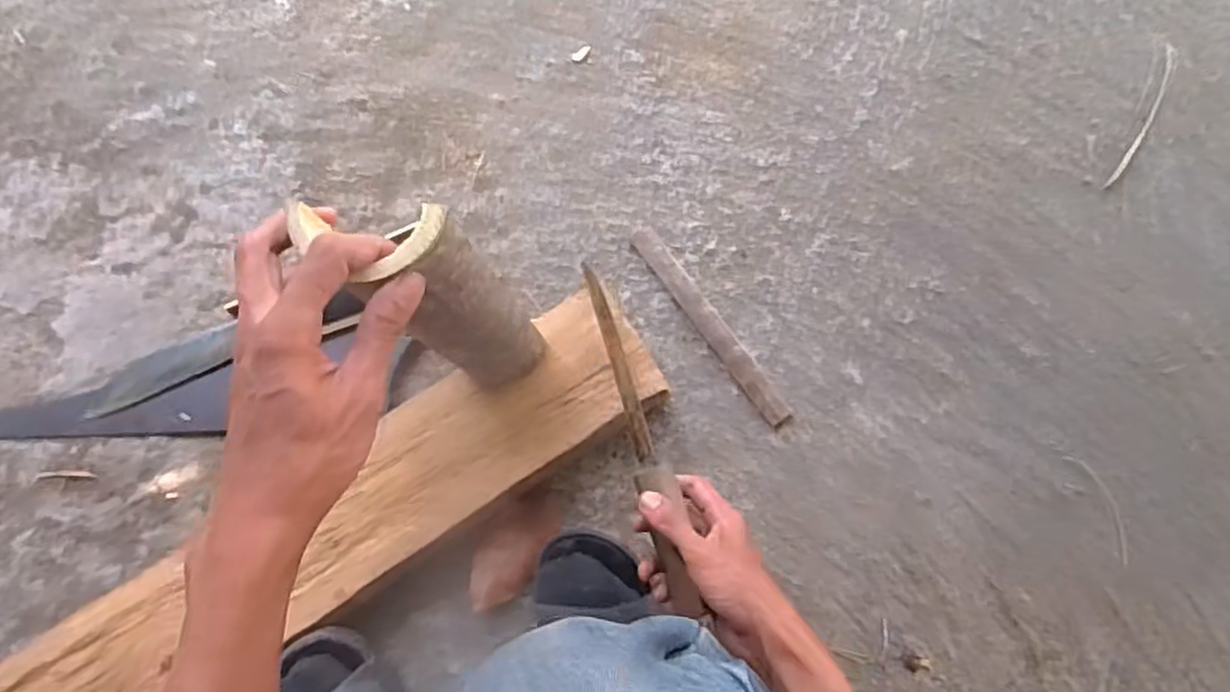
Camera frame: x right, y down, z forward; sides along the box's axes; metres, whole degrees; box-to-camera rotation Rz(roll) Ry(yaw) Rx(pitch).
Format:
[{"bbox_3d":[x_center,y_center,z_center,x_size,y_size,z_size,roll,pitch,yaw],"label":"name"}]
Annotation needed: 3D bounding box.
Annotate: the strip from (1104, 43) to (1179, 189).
[{"bbox_3d":[0.533,-0.230,0.728,0.020,0.005,0.168,29,81,3],"label":"strip"}]

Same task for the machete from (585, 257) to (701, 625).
[{"bbox_3d":[0.021,0.067,0.583,0.029,0.021,0.291,-14,68,-4],"label":"machete"}]

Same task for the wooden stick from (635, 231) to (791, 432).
[{"bbox_3d":[0.090,-0.022,0.695,0.026,0.011,0.228,-35,83,-7],"label":"wooden stick"}]

